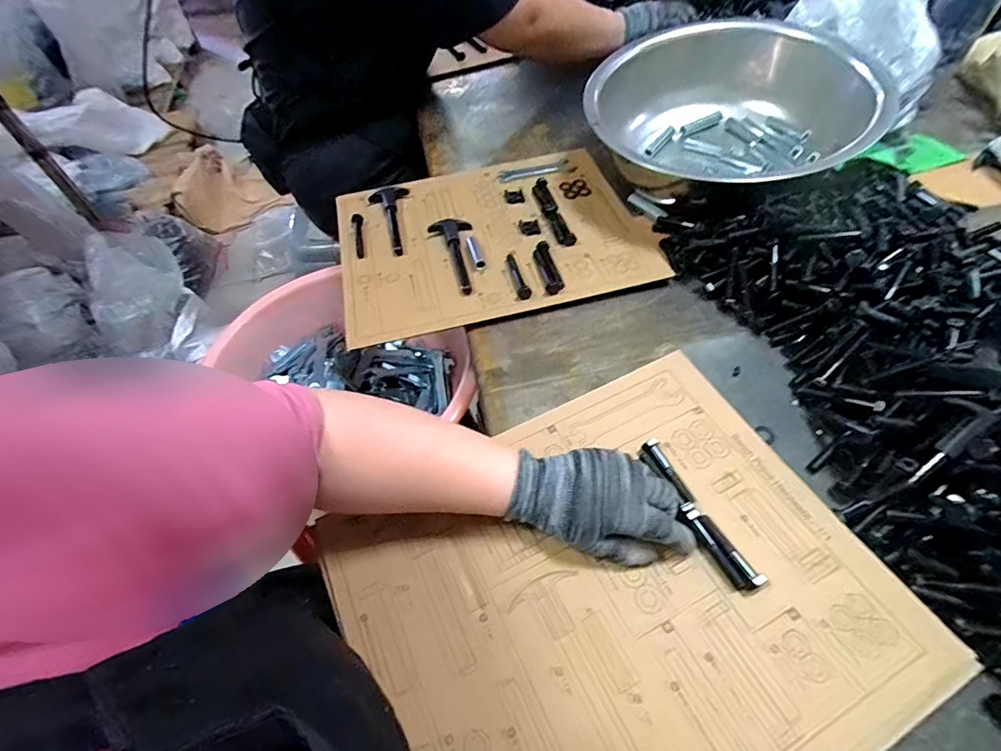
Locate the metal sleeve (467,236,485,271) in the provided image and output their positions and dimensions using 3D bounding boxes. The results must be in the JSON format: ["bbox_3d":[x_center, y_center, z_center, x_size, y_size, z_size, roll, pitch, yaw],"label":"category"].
[{"bbox_3d":[-0.031,-0.151,0.579,0.013,0.009,0.059,-14,56,-5],"label":"metal sleeve"}]

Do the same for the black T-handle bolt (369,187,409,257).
[{"bbox_3d":[-0.147,-0.212,0.628,0.051,0.012,0.137,-12,56,-3],"label":"black T-handle bolt"}]

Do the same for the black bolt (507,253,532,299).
[{"bbox_3d":[0.019,-0.118,0.555,0.014,0.009,0.077,-16,56,-6],"label":"black bolt"}]

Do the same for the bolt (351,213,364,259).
[{"bbox_3d":[-0.187,-0.186,0.618,0.013,0.008,0.080,-11,56,-3],"label":"bolt"}]

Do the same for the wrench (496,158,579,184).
[{"bbox_3d":[0.053,-0.301,0.689,0.112,0.008,0.035,-12,56,-4],"label":"wrench"}]

